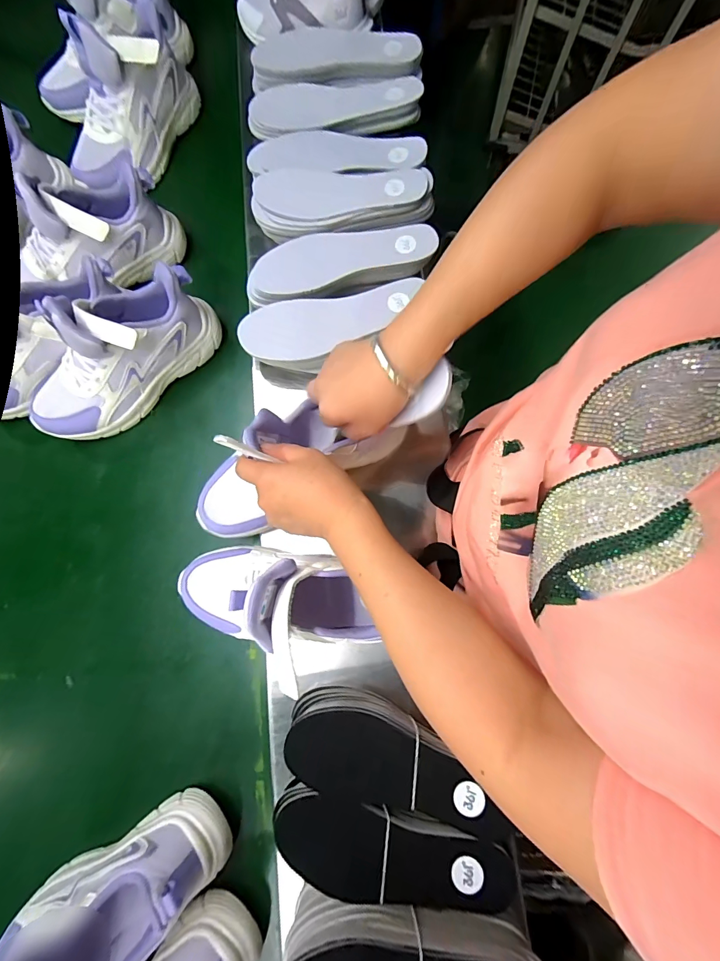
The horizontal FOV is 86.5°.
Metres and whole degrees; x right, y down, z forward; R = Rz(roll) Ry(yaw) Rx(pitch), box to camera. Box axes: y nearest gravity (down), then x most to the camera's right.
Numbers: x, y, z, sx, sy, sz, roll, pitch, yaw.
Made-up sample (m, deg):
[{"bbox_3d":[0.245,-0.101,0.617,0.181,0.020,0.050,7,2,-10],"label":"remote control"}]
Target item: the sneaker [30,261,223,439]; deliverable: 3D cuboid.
[{"bbox_3d":[-0.295,-0.152,0.459,0.256,0.129,0.084,-43,81,-7],"label":"sneaker"}]

